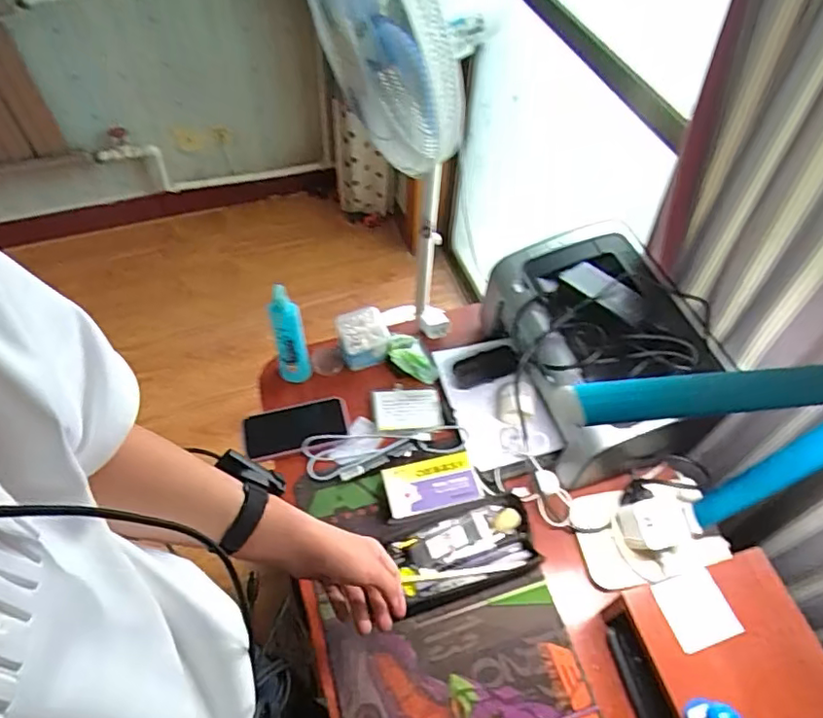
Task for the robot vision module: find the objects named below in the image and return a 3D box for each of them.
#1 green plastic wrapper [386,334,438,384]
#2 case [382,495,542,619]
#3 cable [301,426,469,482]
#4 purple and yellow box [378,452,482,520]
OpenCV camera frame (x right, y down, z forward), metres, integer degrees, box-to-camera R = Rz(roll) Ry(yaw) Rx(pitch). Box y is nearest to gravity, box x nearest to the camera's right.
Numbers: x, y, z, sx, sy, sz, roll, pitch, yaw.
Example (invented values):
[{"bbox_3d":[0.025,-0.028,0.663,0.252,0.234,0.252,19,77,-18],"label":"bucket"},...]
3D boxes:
[{"bbox_3d":[0.005,-0.001,0.916,0.098,0.034,0.048,45,62,-3],"label":"green plastic wrapper"},{"bbox_3d":[0.067,0.257,0.772,0.183,0.041,0.115,-15,57,-12],"label":"case"},{"bbox_3d":[-0.040,0.131,0.857,0.243,0.021,0.066,-8,56,-8],"label":"cable"},{"bbox_3d":[0.028,0.183,0.816,0.130,0.021,0.075,-11,56,-10],"label":"purple and yellow box"}]

